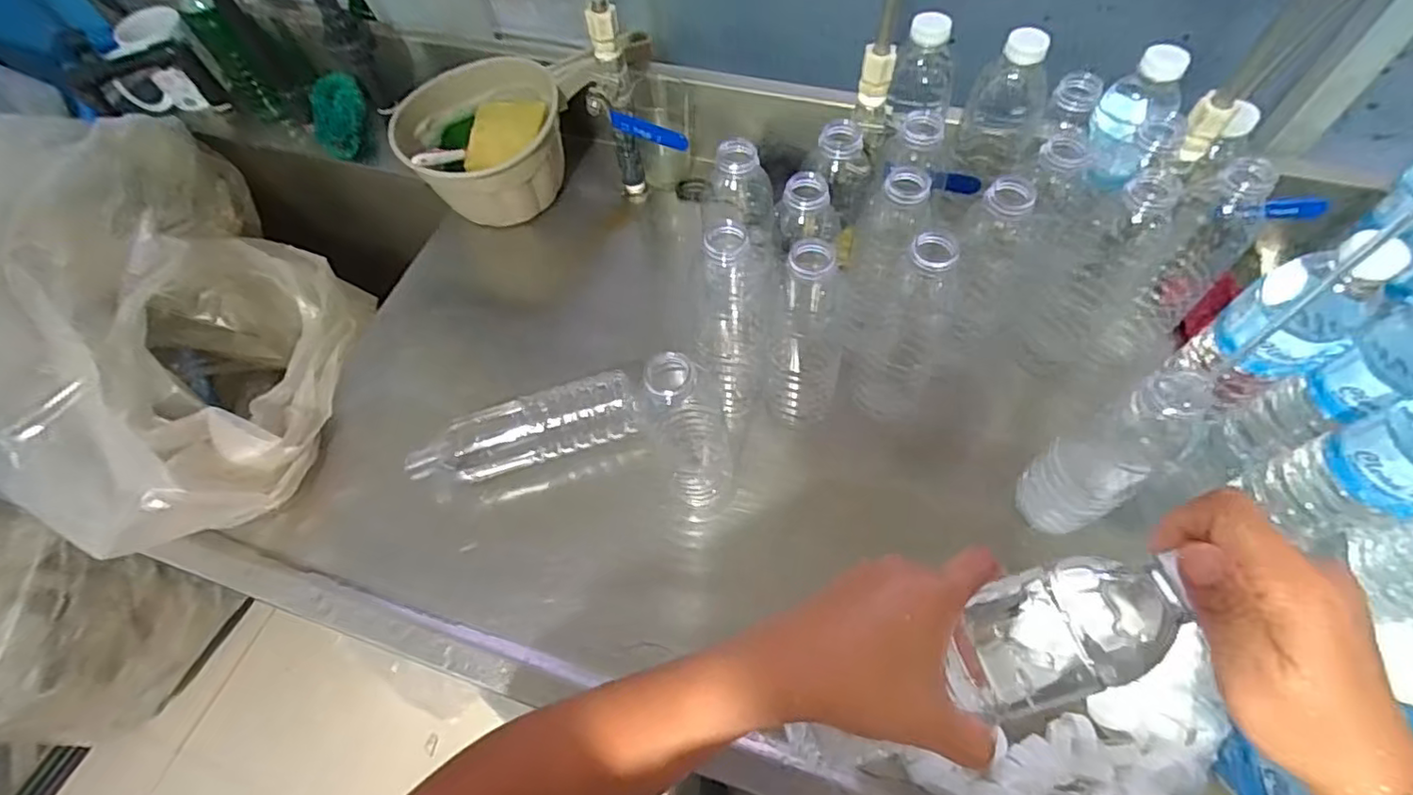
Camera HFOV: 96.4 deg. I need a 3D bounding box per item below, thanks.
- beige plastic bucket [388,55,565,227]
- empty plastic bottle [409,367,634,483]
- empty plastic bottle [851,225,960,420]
[{"bbox_3d":[-0.243,-0.277,0.698,0.163,0.094,0.178,-1,60,3],"label":"beige plastic bucket"},{"bbox_3d":[-0.160,0.032,0.571,0.204,0.072,0.059,-13,60,-4],"label":"empty plastic bottle"},{"bbox_3d":[0.162,-0.056,0.502,0.052,0.195,0.064,20,64,14],"label":"empty plastic bottle"}]

